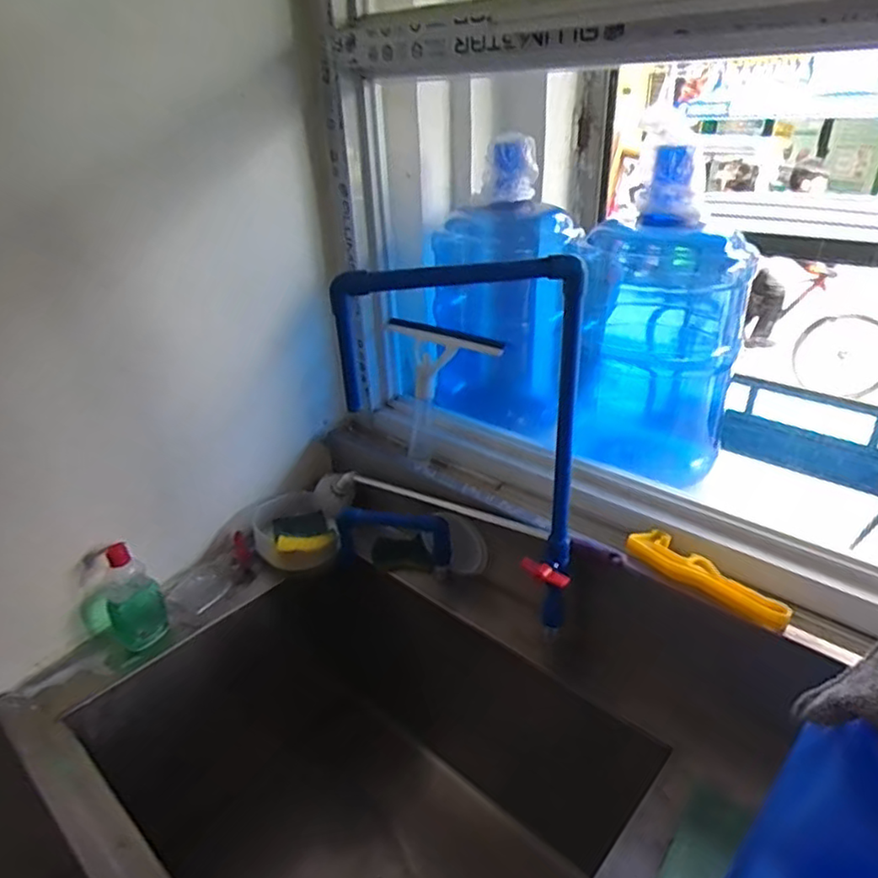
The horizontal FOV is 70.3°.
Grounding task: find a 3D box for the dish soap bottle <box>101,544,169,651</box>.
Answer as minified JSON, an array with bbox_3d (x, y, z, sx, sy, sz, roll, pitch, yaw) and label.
[{"bbox_3d":[-0.430,0.222,0.868,0.078,0.140,0.058,-20,34,-28],"label":"dish soap bottle"}]

